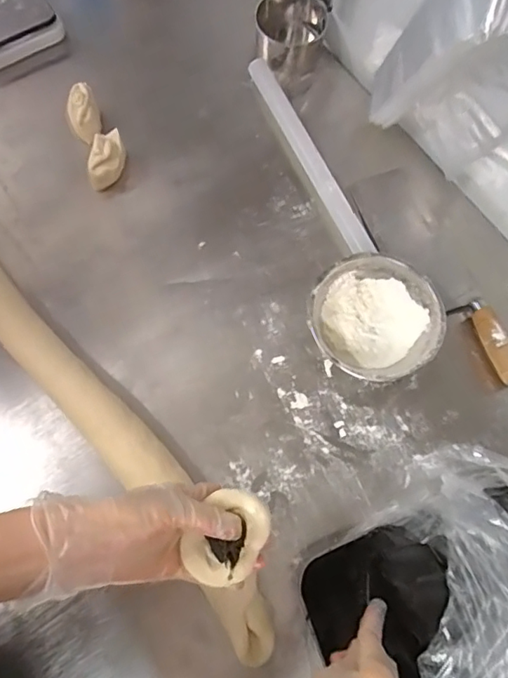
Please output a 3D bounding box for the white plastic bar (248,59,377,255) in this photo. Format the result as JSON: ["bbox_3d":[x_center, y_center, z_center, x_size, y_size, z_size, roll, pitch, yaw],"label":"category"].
[{"bbox_3d":[0.073,-0.246,0.699,0.027,0.027,0.320,-24,74,-8],"label":"white plastic bar"}]

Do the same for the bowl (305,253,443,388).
[{"bbox_3d":[0.137,-0.020,0.606,0.142,0.050,0.145,0,72,-1],"label":"bowl"}]

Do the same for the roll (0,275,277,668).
[{"bbox_3d":[-0.190,0.059,0.579,0.067,0.045,0.653,-39,77,-12],"label":"roll"}]

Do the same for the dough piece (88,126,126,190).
[{"bbox_3d":[-0.186,-0.226,0.673,0.034,0.056,0.060,15,73,4],"label":"dough piece"}]

